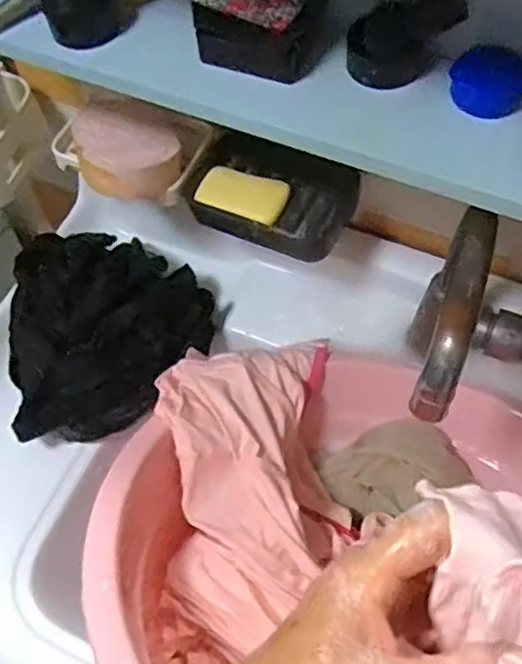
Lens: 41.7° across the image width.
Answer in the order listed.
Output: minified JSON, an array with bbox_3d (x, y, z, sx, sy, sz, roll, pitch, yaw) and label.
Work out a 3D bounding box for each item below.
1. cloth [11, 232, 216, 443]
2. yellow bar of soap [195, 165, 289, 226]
[{"bbox_3d":[-0.136,-0.005,0.632,0.182,0.083,0.172,-11,61,-4],"label":"cloth"},{"bbox_3d":[-0.017,-0.118,0.587,0.076,0.013,0.042,23,64,14],"label":"yellow bar of soap"}]

